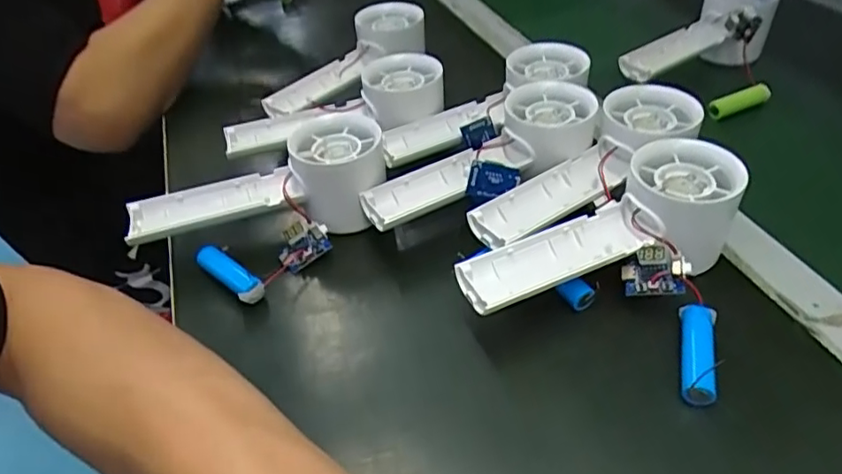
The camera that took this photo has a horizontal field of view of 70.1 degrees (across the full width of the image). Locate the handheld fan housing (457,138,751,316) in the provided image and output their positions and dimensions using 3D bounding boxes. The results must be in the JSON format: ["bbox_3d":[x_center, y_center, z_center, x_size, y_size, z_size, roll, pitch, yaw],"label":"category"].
[{"bbox_3d":[0.099,0.001,0.315,0.160,0.050,0.054,-23,44,-19],"label":"handheld fan housing"}]

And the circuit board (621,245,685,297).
[{"bbox_3d":[0.117,0.018,0.307,0.028,0.007,0.025,-11,80,26],"label":"circuit board"}]

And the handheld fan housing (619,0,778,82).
[{"bbox_3d":[0.243,-0.170,0.512,0.171,0.057,0.059,-29,46,-26],"label":"handheld fan housing"}]

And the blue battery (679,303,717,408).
[{"bbox_3d":[0.132,0.055,0.287,0.016,0.013,0.050,8,43,16],"label":"blue battery"}]

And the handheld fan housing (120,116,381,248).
[{"bbox_3d":[-0.100,-0.032,0.373,0.154,0.046,0.068,-11,42,-6],"label":"handheld fan housing"}]

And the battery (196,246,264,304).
[{"bbox_3d":[-0.109,0.022,0.343,0.014,0.015,0.052,-35,49,-29],"label":"battery"}]

